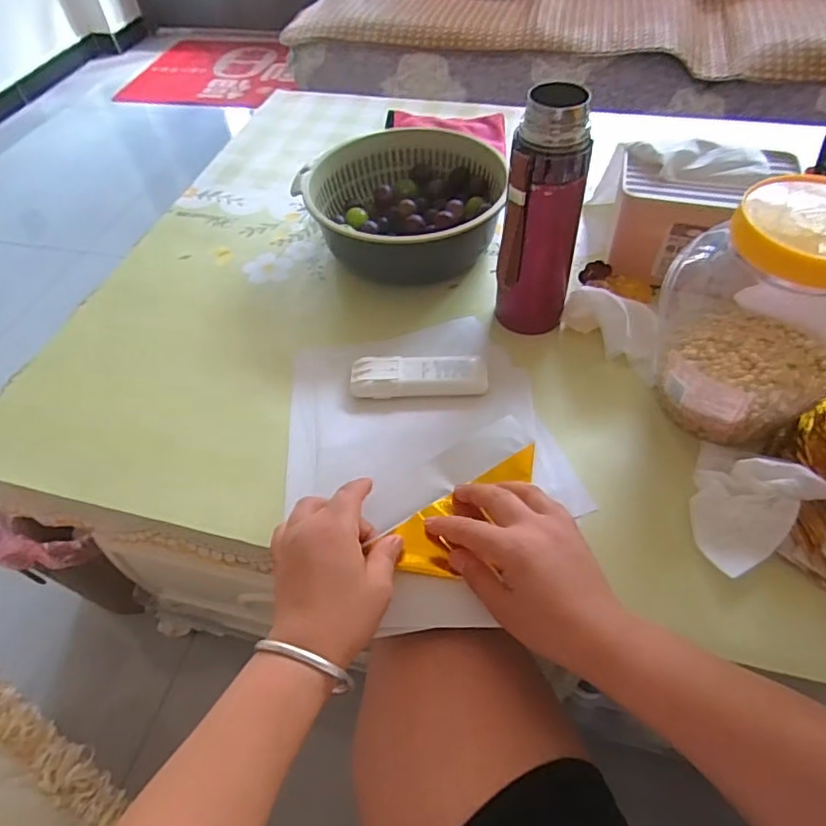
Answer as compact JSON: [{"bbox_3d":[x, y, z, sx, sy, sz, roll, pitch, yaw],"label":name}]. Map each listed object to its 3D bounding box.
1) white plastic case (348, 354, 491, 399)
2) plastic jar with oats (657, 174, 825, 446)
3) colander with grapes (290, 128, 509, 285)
[{"bbox_3d":[0.006,-0.035,0.537,0.124,0.012,0.046,-1,52,3],"label":"white plastic case"},{"bbox_3d":[0.266,-0.076,0.442,0.131,0.184,0.143,29,59,23],"label":"plastic jar with oats"},{"bbox_3d":[-0.012,-0.242,0.670,0.221,0.073,0.188,11,53,12],"label":"colander with grapes"}]

